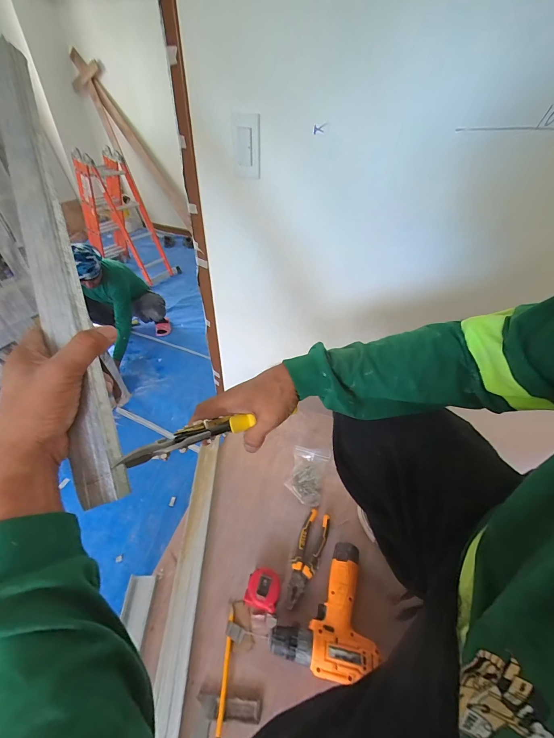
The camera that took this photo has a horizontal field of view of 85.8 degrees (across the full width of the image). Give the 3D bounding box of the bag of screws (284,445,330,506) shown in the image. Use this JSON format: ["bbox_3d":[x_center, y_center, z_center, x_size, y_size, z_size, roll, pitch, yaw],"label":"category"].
[{"bbox_3d":[0.078,0.270,0.766,0.093,0.039,0.135,13,42,12],"label":"bag of screws"}]

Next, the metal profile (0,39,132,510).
[{"bbox_3d":[-0.245,-0.128,0.318,0.047,0.032,0.533,-17,79,-21],"label":"metal profile"}]

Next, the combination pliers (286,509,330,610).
[{"bbox_3d":[0.066,0.398,0.636,0.053,0.014,0.192,18,43,17],"label":"combination pliers"}]

